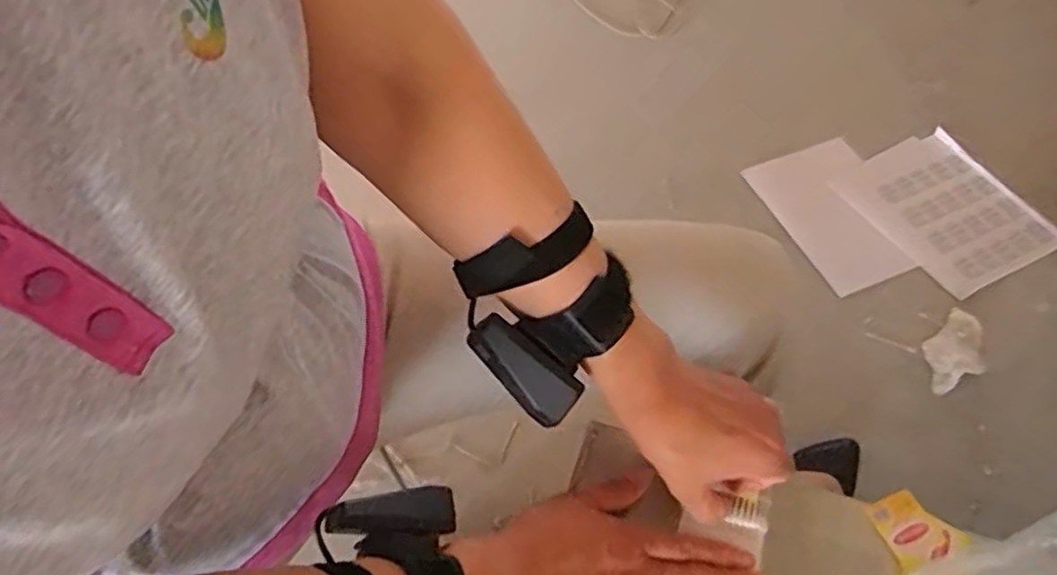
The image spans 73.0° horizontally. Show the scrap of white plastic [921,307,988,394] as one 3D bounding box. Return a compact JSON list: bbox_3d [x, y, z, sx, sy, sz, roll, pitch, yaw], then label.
[{"bbox_3d":[0.631,0.094,1.063,0.076,0.023,0.136,9,57,7],"label":"scrap of white plastic"}]

